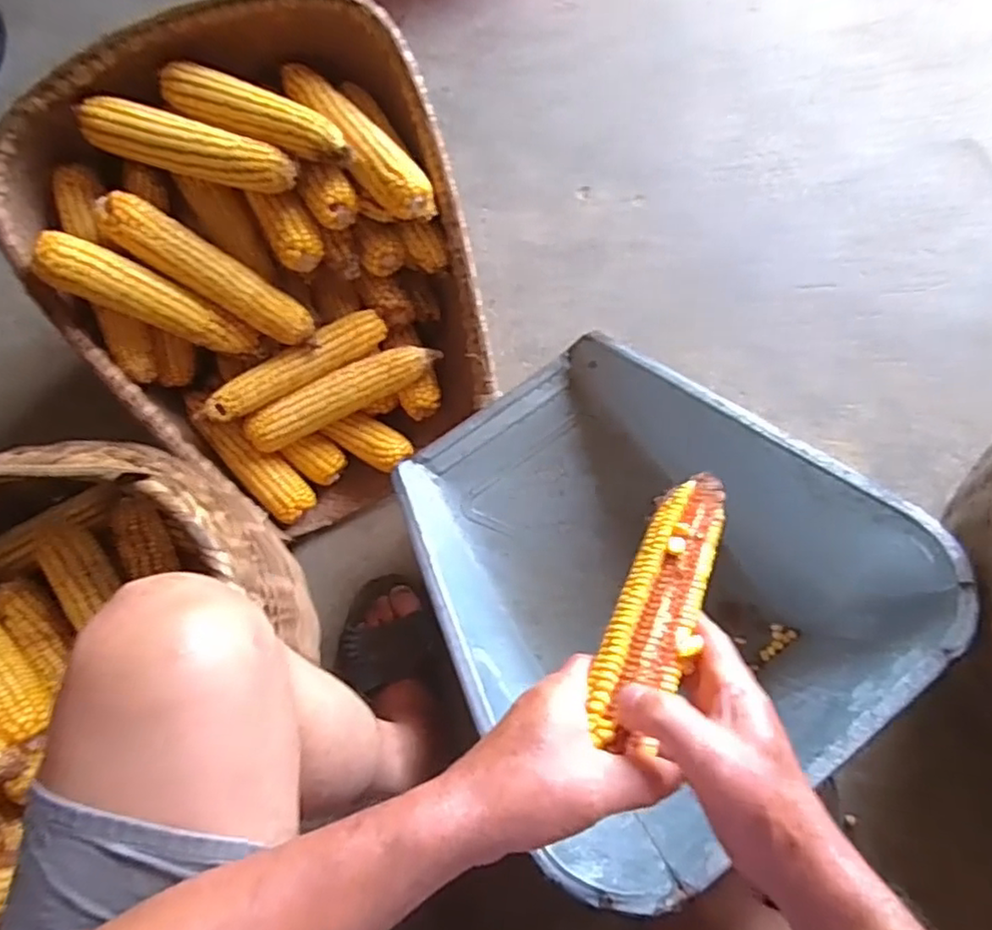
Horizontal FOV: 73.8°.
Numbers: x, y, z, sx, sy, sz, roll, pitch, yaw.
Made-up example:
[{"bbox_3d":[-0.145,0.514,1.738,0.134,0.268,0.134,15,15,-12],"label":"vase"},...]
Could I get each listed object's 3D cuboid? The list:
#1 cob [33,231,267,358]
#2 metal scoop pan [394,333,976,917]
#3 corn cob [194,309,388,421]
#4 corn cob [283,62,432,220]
[{"bbox_3d":[-0.351,-0.170,0.687,0.220,0.046,0.052,24,70,-35],"label":"cob"},{"bbox_3d":[0.129,0.088,0.668,0.387,0.233,0.446,-37,77,-10],"label":"metal scoop pan"},{"bbox_3d":[-0.224,-0.109,0.744,0.218,0.044,0.045,-32,75,-7],"label":"corn cob"},{"bbox_3d":[-0.154,-0.346,0.691,0.056,0.039,0.229,-40,76,-9],"label":"corn cob"}]

